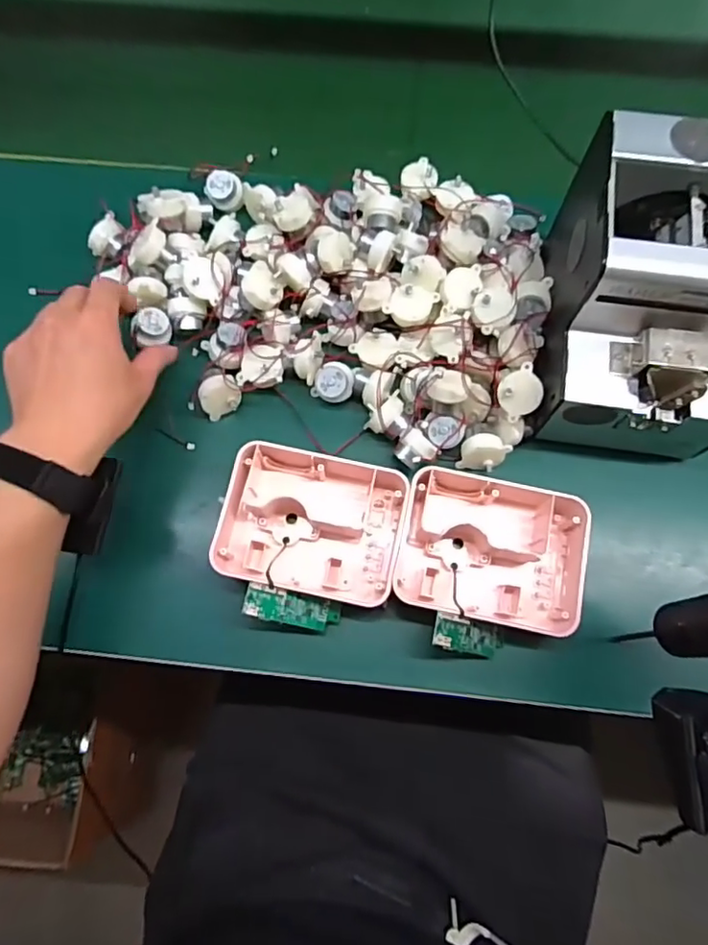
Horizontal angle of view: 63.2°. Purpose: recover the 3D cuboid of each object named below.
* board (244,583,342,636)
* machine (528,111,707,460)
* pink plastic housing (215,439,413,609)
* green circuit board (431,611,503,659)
[{"bbox_3d":[-0.043,0.097,0.407,0.071,0.008,0.024,19,70,-21],"label":"board"},{"bbox_3d":[0.211,-0.118,0.411,0.125,0.157,0.168,8,71,3],"label":"machine"},{"bbox_3d":[-0.030,0.039,0.426,0.130,0.043,0.099,10,71,3],"label":"pink plastic housing"},{"bbox_3d":[0.082,0.114,0.400,0.066,0.009,0.023,20,67,-33],"label":"green circuit board"}]

